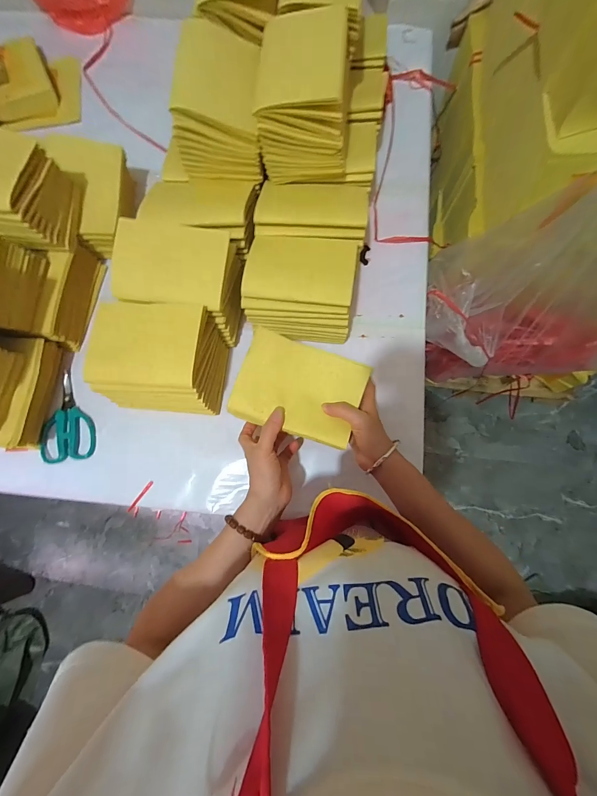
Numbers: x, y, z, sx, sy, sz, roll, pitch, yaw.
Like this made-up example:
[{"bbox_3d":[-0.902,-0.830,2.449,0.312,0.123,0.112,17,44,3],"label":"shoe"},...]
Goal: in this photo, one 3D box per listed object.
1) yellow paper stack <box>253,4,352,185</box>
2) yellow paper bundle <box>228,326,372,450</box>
[{"bbox_3d":[0.011,-0.426,0.462,0.126,0.109,0.167,5,78,2],"label":"yellow paper stack"},{"bbox_3d":[0.003,-0.011,0.407,0.152,0.026,0.112,18,79,5],"label":"yellow paper bundle"}]

